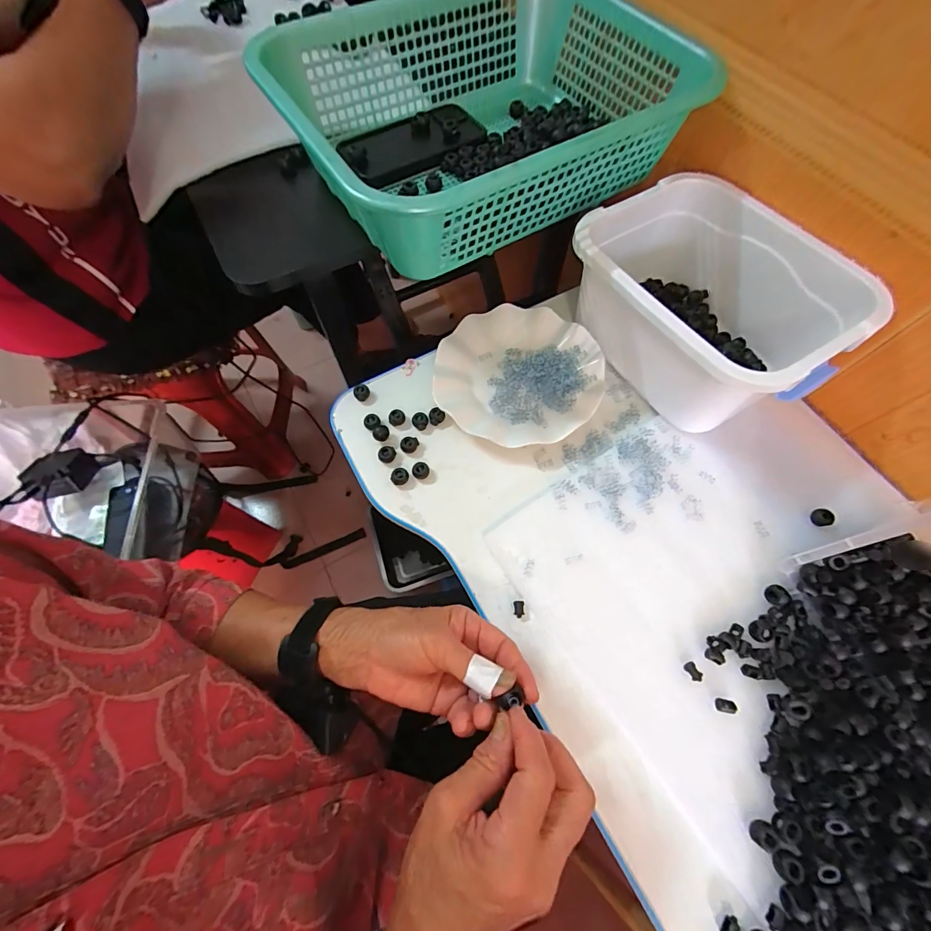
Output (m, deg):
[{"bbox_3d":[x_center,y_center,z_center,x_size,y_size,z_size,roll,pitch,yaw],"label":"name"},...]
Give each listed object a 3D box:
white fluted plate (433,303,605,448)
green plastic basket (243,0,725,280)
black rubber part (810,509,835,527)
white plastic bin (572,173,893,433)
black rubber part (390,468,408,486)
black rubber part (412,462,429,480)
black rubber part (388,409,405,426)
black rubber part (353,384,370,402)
[{"bbox_3d":[0.059,-0.102,0.458,0.180,0.037,0.182,0,67,-1],"label":"white fluted plate"},{"bbox_3d":[0.019,-0.360,0.410,0.387,0.101,0.302,-30,70,-13],"label":"green plastic basket"},{"bbox_3d":[0.346,0.051,0.387,0.014,0.010,0.017,-22,69,-10],"label":"black rubber part"},{"bbox_3d":[0.241,-0.165,0.430,0.185,0.132,0.250,-34,70,-11],"label":"white plastic bin"},{"bbox_3d":[-0.067,0.011,0.409,0.018,0.011,0.015,-15,68,-7],"label":"black rubber part"},{"bbox_3d":[-0.046,0.006,0.411,0.017,0.011,0.016,0,67,-1],"label":"black rubber part"},{"bbox_3d":[-0.075,-0.052,0.436,0.018,0.013,0.012,-15,68,-7],"label":"black rubber part"},{"bbox_3d":[-0.117,-0.083,0.448,0.017,0.010,0.016,-9,67,-4],"label":"black rubber part"}]

